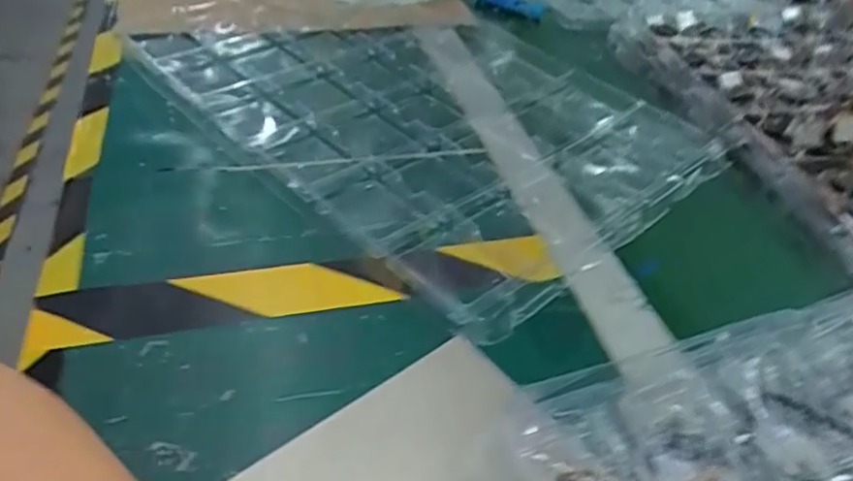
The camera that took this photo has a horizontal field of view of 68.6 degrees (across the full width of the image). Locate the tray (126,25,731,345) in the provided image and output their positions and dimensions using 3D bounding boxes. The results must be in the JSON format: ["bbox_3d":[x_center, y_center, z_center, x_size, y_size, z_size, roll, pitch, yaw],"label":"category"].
[{"bbox_3d":[-0.002,-0.116,0.534,0.324,0.042,0.397,-29,52,-34],"label":"tray"}]

